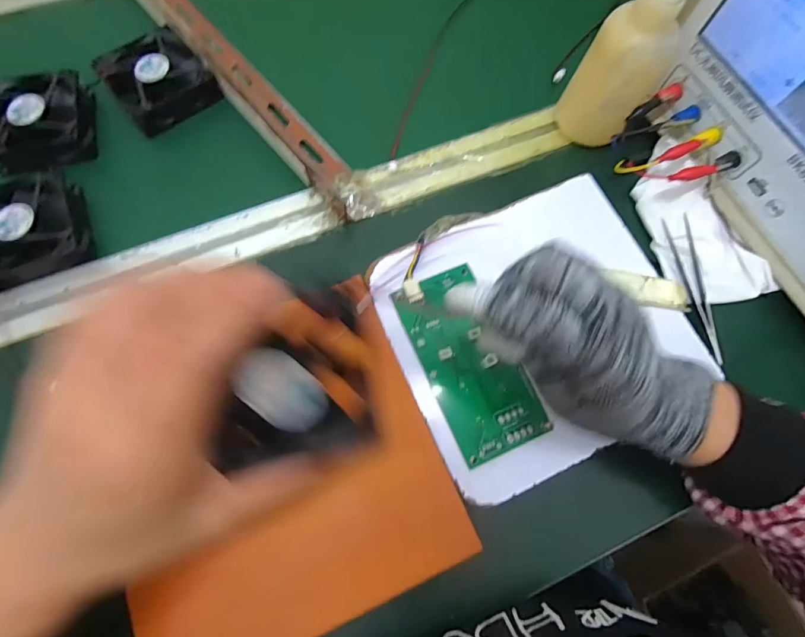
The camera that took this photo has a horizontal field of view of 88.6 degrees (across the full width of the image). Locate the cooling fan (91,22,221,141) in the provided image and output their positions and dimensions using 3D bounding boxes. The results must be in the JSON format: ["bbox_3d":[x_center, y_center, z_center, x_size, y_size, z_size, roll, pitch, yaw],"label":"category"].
[{"bbox_3d":[-0.219,-0.217,0.369,0.080,0.024,0.085,-37,75,-11],"label":"cooling fan"}]

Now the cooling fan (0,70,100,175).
[{"bbox_3d":[-0.310,-0.167,0.348,0.082,0.025,0.081,-16,72,-5],"label":"cooling fan"}]

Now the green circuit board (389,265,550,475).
[{"bbox_3d":[0.047,0.029,0.294,0.064,0.011,0.133,-23,73,-7],"label":"green circuit board"}]

